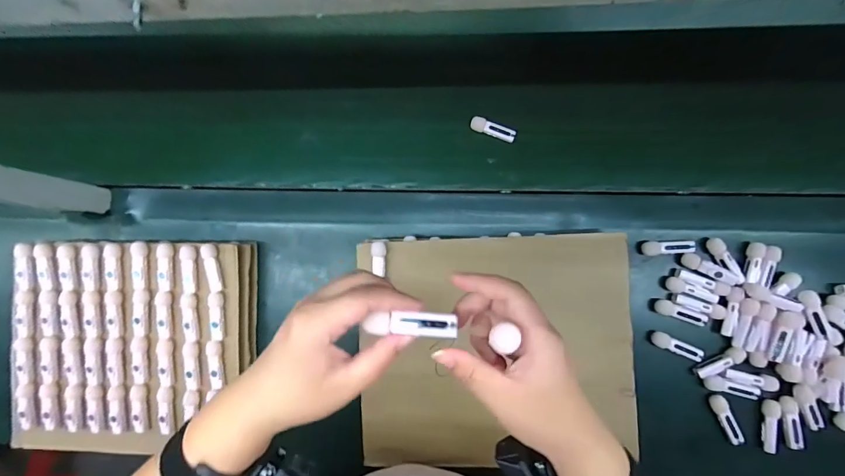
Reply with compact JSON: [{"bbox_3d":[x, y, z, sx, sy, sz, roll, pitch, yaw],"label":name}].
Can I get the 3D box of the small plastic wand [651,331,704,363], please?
[{"bbox_3d":[0.342,0.145,0.527,0.063,0.010,0.021,21,86,7],"label":"small plastic wand"}]

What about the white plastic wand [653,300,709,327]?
[{"bbox_3d":[0.348,0.100,0.529,0.062,0.014,0.020,16,86,7],"label":"white plastic wand"}]

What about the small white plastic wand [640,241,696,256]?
[{"bbox_3d":[0.335,0.014,0.536,0.063,0.014,0.019,-1,84,5],"label":"small white plastic wand"}]

